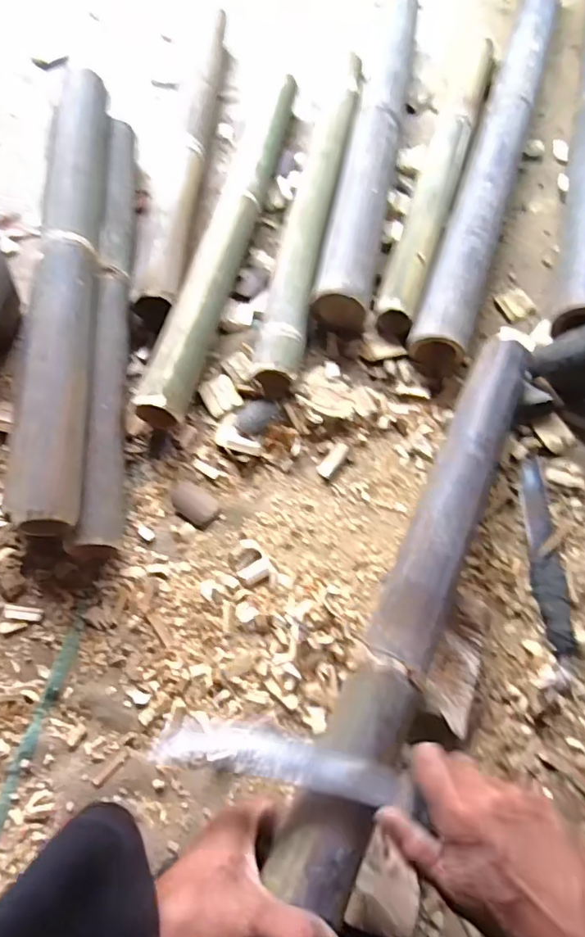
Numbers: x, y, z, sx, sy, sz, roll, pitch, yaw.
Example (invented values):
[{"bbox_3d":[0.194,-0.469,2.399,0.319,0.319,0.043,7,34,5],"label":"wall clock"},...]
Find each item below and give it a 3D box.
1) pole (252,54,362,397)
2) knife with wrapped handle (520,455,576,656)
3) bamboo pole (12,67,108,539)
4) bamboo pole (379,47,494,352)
[{"bbox_3d":[0.034,-0.395,0.794,0.065,0.050,0.649,11,69,3],"label":"pole"},{"bbox_3d":[0.301,0.094,0.633,0.041,0.026,0.234,2,69,0],"label":"knife with wrapped handle"},{"bbox_3d":[-0.274,-0.233,0.648,0.065,0.062,0.631,-2,68,-4],"label":"bamboo pole"},{"bbox_3d":[0.227,-0.463,0.810,0.063,0.041,0.632,17,69,6],"label":"bamboo pole"}]

